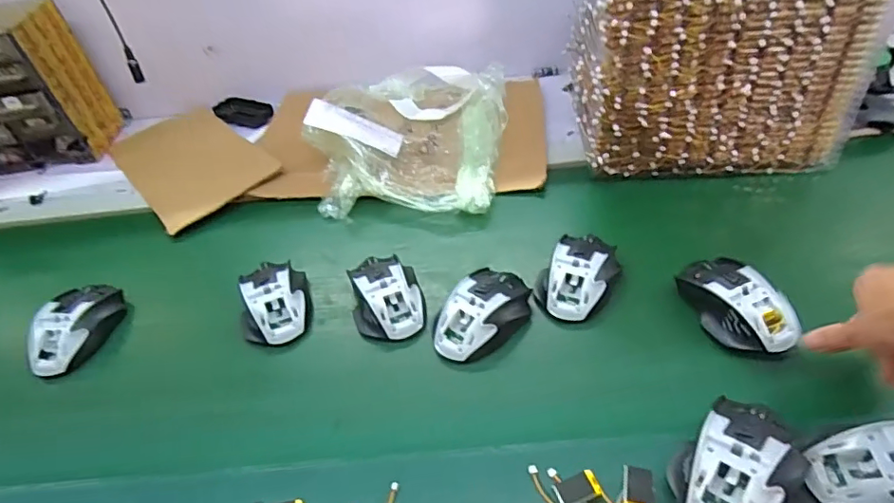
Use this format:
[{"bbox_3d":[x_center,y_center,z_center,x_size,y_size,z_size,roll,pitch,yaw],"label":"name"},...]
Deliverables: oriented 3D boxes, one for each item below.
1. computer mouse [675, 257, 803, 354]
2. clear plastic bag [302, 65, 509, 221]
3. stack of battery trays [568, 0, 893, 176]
[{"bbox_3d":[0.269,0.047,0.506,0.068,0.038,0.115,-24,44,-16],"label":"computer mouse"},{"bbox_3d":[-0.054,-0.192,0.780,0.283,0.080,0.355,-5,43,4],"label":"clear plastic bag"},{"bbox_3d":[0.319,-0.269,0.682,0.312,0.264,0.223,-4,43,5],"label":"stack of battery trays"}]

